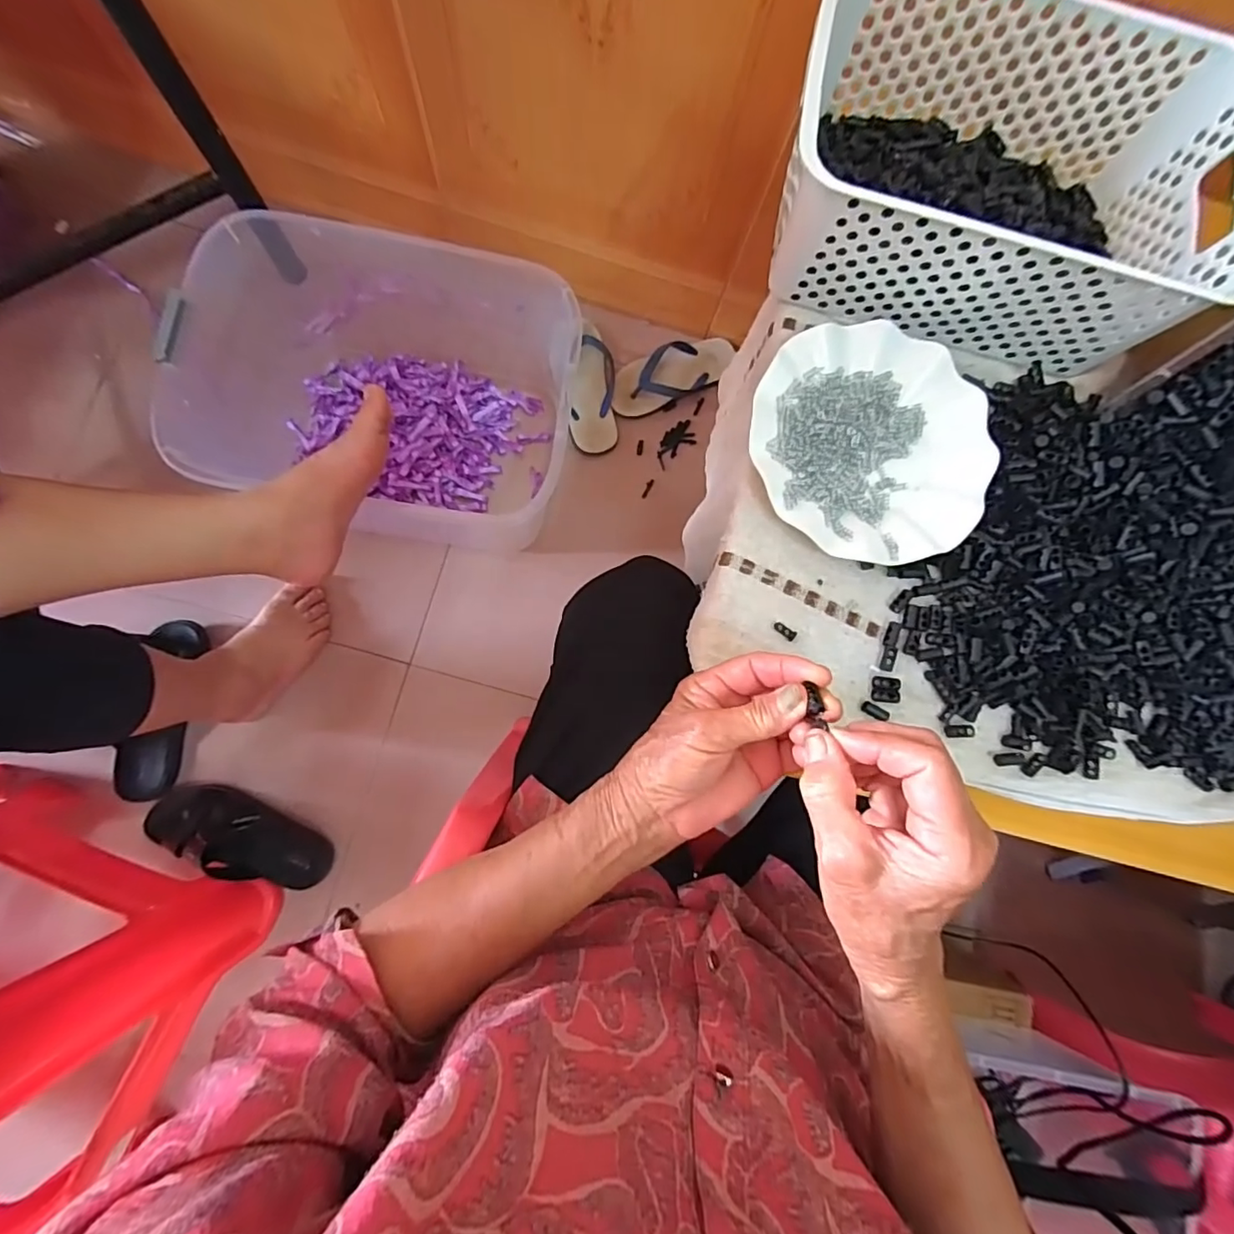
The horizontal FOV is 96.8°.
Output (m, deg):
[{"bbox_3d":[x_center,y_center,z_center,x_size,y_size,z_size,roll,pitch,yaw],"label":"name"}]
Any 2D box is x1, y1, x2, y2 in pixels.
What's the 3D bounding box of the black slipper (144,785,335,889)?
[{"bbox_3d":[-0.533,0.309,0.773,0.250,0.044,0.111,27,81,-2],"label":"black slipper"}]

